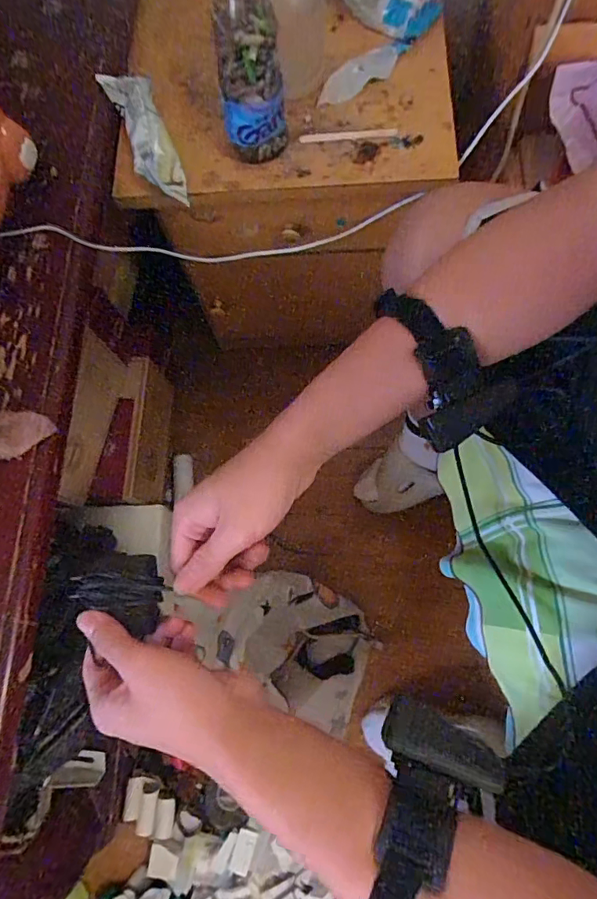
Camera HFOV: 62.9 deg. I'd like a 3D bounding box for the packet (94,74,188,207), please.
[{"bbox_3d":[-0.177,-0.362,0.566,0.054,0.043,0.165,-21,75,-2],"label":"packet"}]

